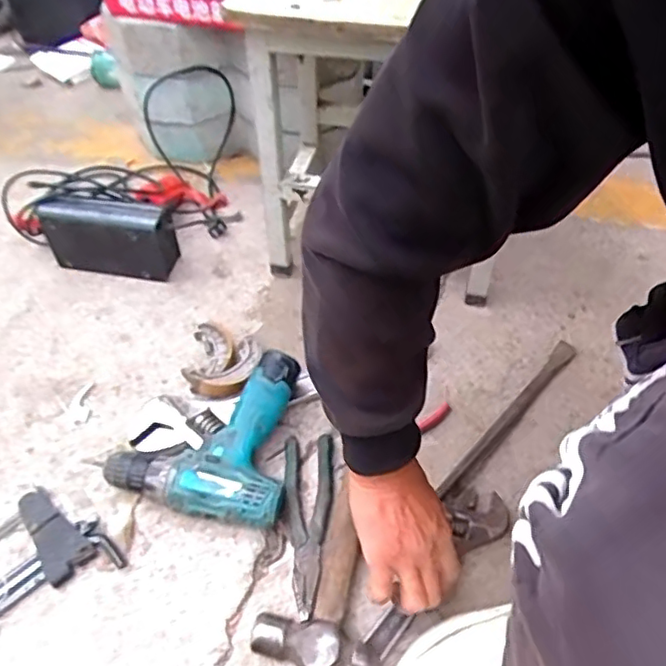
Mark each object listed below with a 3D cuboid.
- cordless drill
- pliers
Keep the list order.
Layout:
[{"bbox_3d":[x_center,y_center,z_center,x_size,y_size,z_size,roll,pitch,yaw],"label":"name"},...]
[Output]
[{"bbox_3d":[-0.139,0.117,0.662,0.196,0.060,0.166,4,47,2],"label":"cordless drill"},{"bbox_3d":[-0.022,0.189,0.630,0.050,0.022,0.183,-2,48,-3],"label":"pliers"}]

